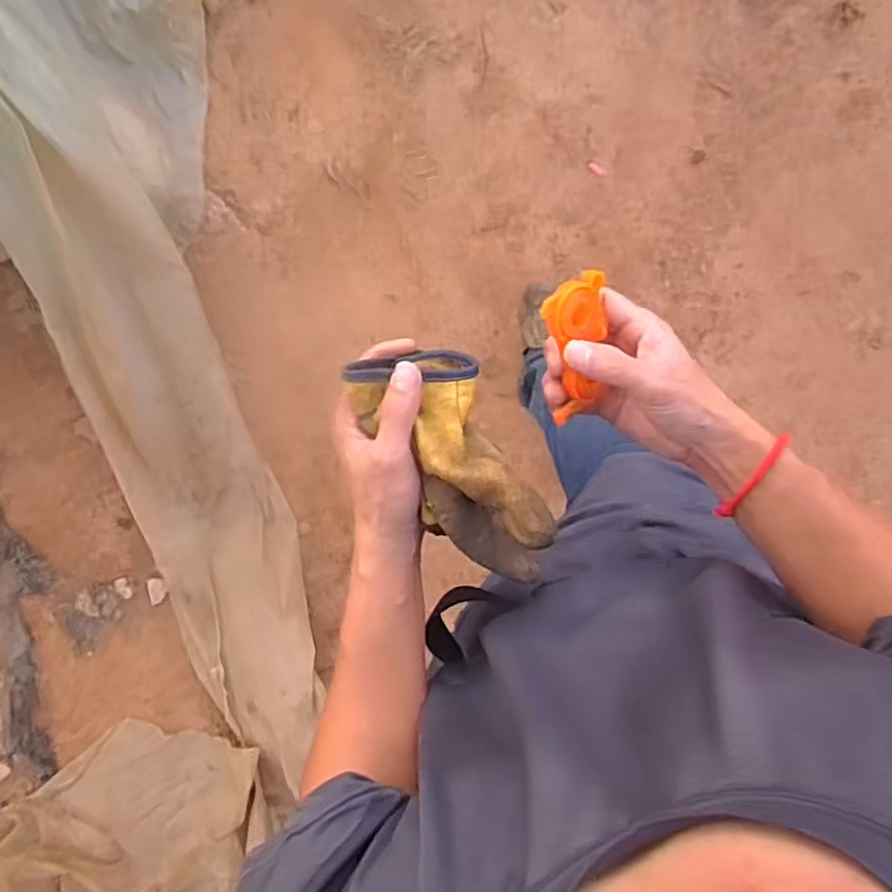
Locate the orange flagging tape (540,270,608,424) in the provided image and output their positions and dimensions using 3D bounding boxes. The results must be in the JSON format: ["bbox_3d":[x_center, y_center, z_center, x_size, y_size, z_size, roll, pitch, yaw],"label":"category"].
[{"bbox_3d":[0.079,-0.058,0.430,0.039,0.018,0.092,-5,115,1],"label":"orange flagging tape"}]

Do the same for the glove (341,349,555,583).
[{"bbox_3d":[0.010,0.016,0.438,0.075,0.065,0.174,-30,97,1],"label":"glove"}]

